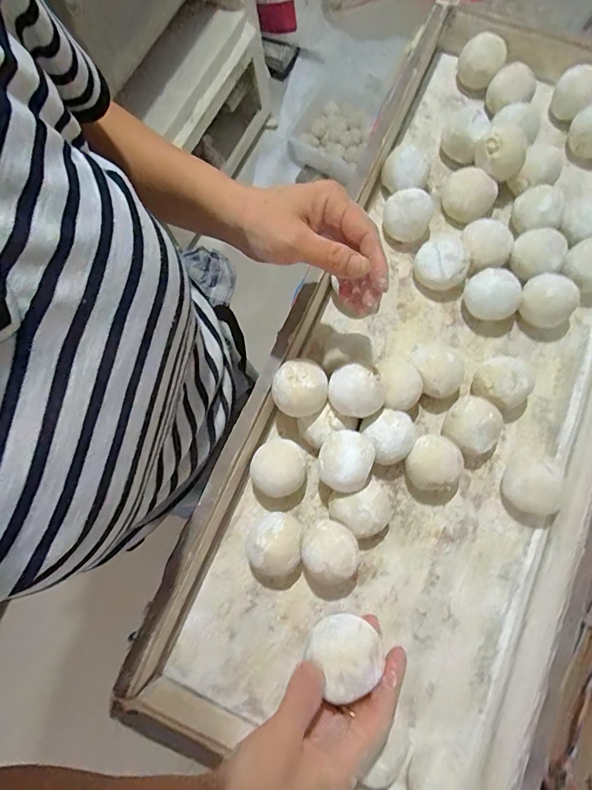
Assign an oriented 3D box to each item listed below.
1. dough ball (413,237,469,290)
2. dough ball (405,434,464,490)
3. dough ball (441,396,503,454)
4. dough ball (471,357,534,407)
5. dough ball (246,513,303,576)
[{"bbox_3d":[0.163,-0.145,0.462,0.055,0.041,0.046,43,80,8],"label":"dough ball"},{"bbox_3d":[0.134,0.067,0.410,0.050,0.041,0.049,0,77,-1],"label":"dough ball"},{"bbox_3d":[0.173,0.031,0.409,0.052,0.048,0.052,0,77,-1],"label":"dough ball"},{"bbox_3d":[0.207,-0.011,0.420,0.047,0.045,0.050,0,77,-1],"label":"dough ball"},{"bbox_3d":[-0.020,0.139,0.391,0.048,0.052,0.050,0,77,-1],"label":"dough ball"}]

